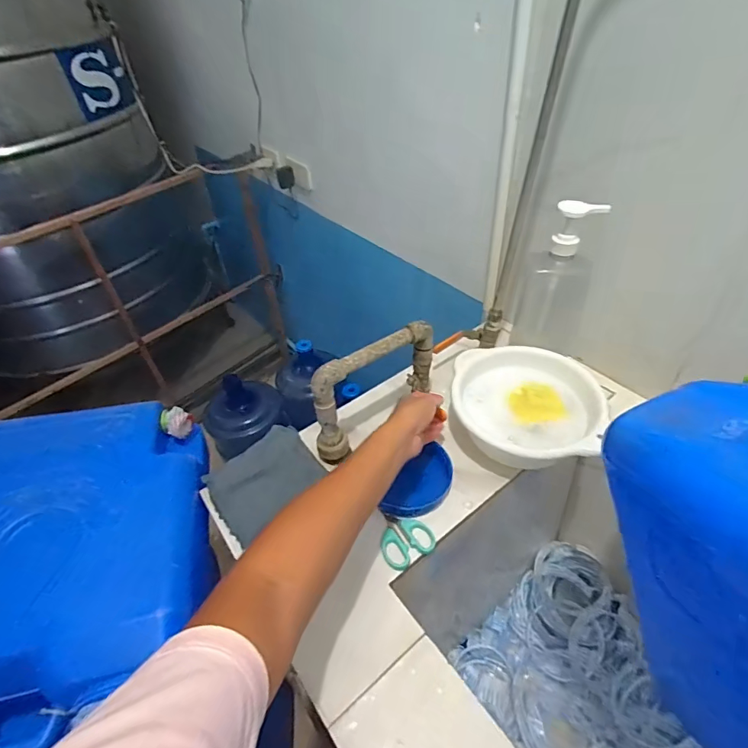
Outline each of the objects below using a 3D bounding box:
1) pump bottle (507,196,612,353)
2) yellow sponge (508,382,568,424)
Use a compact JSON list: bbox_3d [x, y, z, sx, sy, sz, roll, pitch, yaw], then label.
[{"bbox_3d":[0.270,-0.146,0.644,0.094,0.227,0.071,16,48,21],"label":"pump bottle"},{"bbox_3d":[0.234,0.043,0.634,0.073,0.015,0.067,-6,52,7],"label":"yellow sponge"}]

